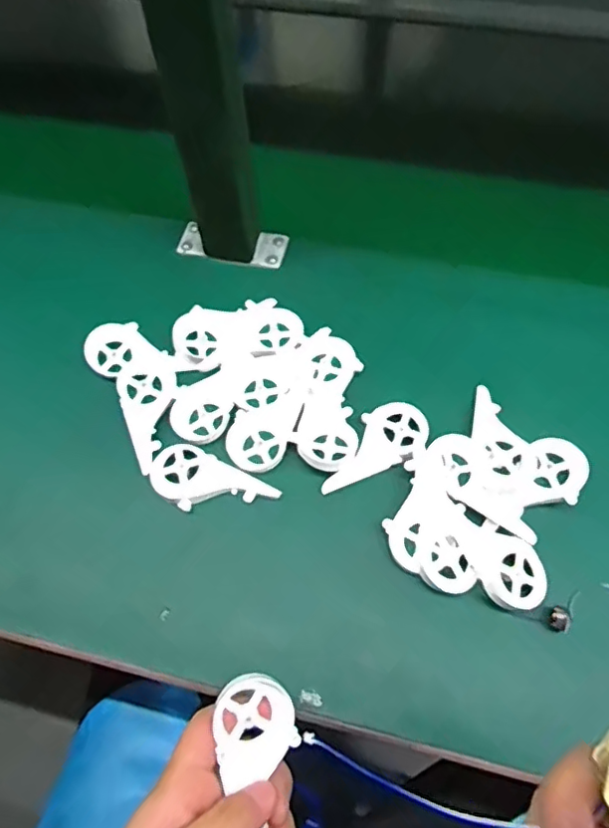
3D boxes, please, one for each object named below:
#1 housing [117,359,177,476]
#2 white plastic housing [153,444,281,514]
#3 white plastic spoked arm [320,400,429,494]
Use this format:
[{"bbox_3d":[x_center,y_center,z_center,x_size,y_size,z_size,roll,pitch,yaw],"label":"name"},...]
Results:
[{"bbox_3d":[-0.121,-0.003,0.444,0.044,0.008,0.095,-16,64,-7],"label":"housing"},{"bbox_3d":[-0.070,0.054,0.413,0.088,0.012,0.046,26,66,14],"label":"white plastic housing"},{"bbox_3d":[0.050,0.023,0.428,0.094,0.013,0.046,-26,65,-11],"label":"white plastic spoked arm"}]

